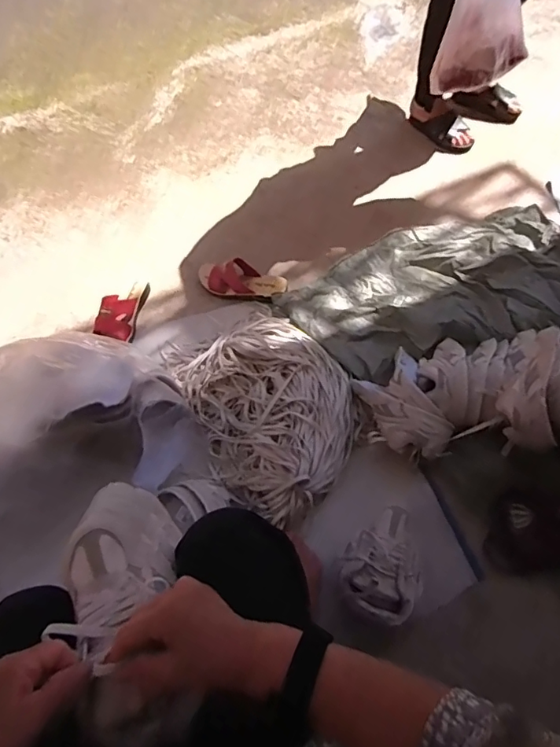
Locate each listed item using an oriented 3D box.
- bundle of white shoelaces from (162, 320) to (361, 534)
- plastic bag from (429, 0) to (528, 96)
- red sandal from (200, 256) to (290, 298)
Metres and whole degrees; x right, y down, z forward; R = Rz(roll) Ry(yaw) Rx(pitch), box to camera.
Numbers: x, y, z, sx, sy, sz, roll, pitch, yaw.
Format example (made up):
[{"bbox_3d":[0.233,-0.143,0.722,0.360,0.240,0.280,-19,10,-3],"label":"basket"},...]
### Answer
[{"bbox_3d":[-0.032,0.039,1.010,0.311,0.076,0.455,-28,64,-14],"label":"bundle of white shoelaces"},{"bbox_3d":[0.422,-0.713,1.020,0.156,0.263,0.086,27,67,13],"label":"plastic bag"},{"bbox_3d":[-0.092,-0.219,1.188,0.215,0.065,0.077,5,60,5],"label":"red sandal"}]

